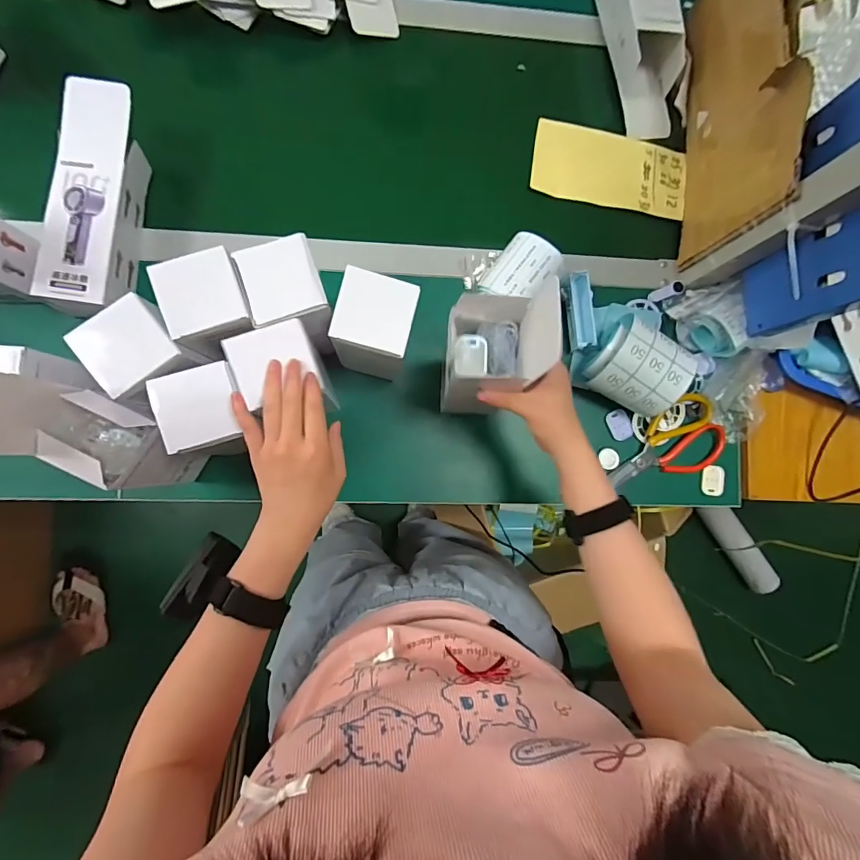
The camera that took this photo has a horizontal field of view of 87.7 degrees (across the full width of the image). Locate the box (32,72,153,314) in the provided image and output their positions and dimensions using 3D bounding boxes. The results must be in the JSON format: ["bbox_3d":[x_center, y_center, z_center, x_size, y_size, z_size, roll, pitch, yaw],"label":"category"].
[{"bbox_3d":[-0.379,-0.253,0.511,0.075,0.060,0.250,4,86,-5],"label":"box"}]

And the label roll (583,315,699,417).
[{"bbox_3d":[0.258,-0.074,0.564,0.105,0.076,0.091,34,84,-2],"label":"label roll"}]

